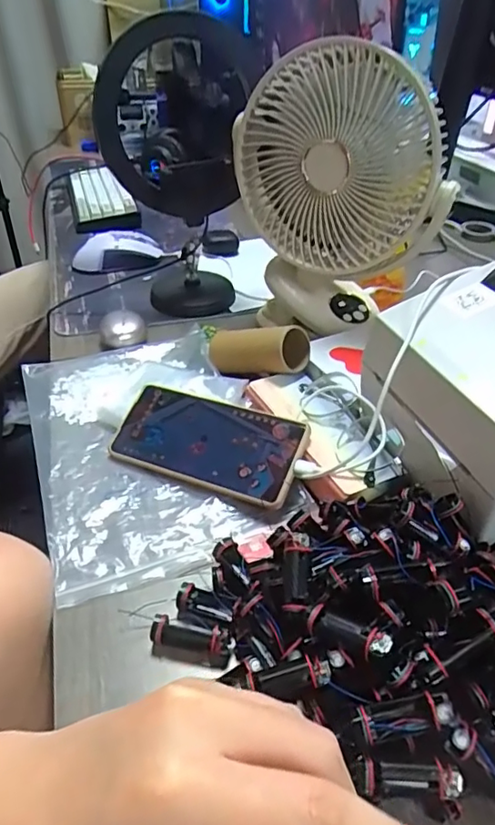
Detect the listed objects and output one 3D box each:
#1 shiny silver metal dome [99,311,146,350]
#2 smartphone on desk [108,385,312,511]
[{"bbox_3d":[-0.140,-0.093,0.617,0.048,0.027,0.050,-12,41,-19],"label":"shiny silver metal dome"},{"bbox_3d":[-0.036,0.023,0.455,0.167,0.007,0.075,15,66,23],"label":"smartphone on desk"}]

